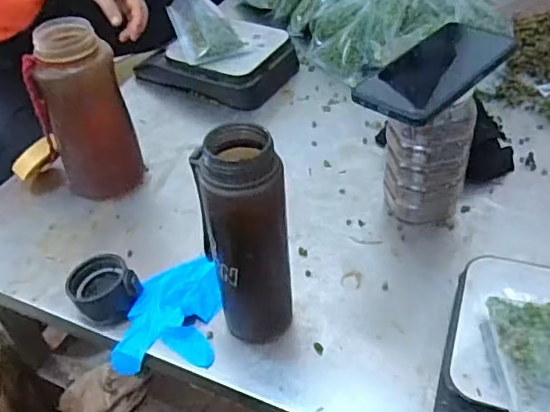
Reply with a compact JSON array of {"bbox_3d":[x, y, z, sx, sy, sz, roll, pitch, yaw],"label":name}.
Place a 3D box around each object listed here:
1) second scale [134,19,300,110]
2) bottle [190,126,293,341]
[{"bbox_3d":[-0.088,-0.222,0.868,0.210,0.060,0.140,17,48,23],"label":"second scale"},{"bbox_3d":[-0.022,0.035,0.469,0.068,0.204,0.057,-8,43,-2],"label":"bottle"}]

